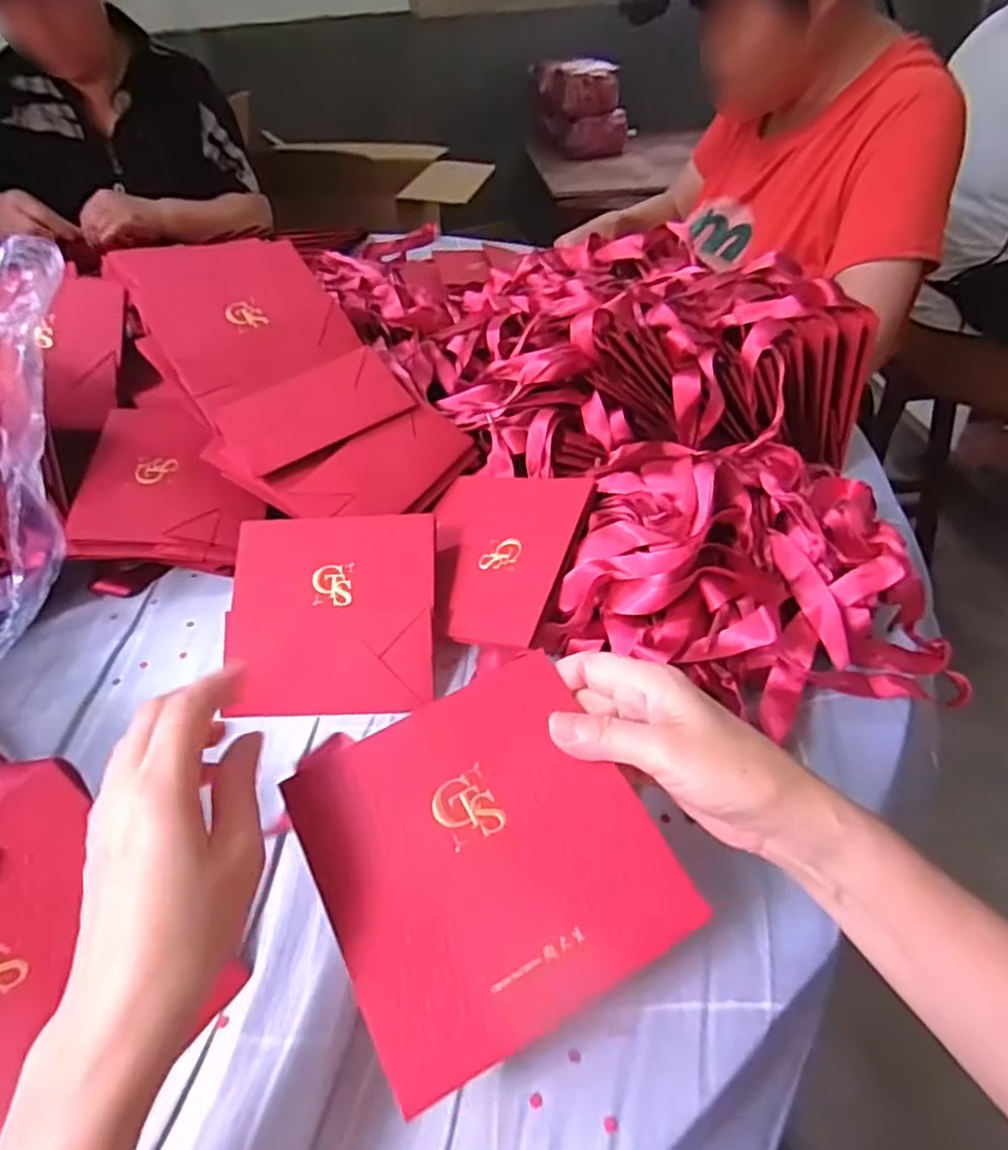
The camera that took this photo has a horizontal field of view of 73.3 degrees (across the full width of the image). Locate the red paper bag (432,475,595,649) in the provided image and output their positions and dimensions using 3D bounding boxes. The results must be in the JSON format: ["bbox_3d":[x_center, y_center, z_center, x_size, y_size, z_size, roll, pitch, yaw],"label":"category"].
[{"bbox_3d":[-0.009,-0.017,0.490,0.119,0.005,0.142,5,59,30],"label":"red paper bag"}]

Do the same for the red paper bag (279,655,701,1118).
[{"bbox_3d":[-0.008,0.119,0.296,0.137,0.004,0.138,-25,61,-13],"label":"red paper bag"}]

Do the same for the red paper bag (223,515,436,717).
[{"bbox_3d":[-0.116,0.024,0.461,0.137,0.010,0.136,-2,71,0],"label":"red paper bag"}]

